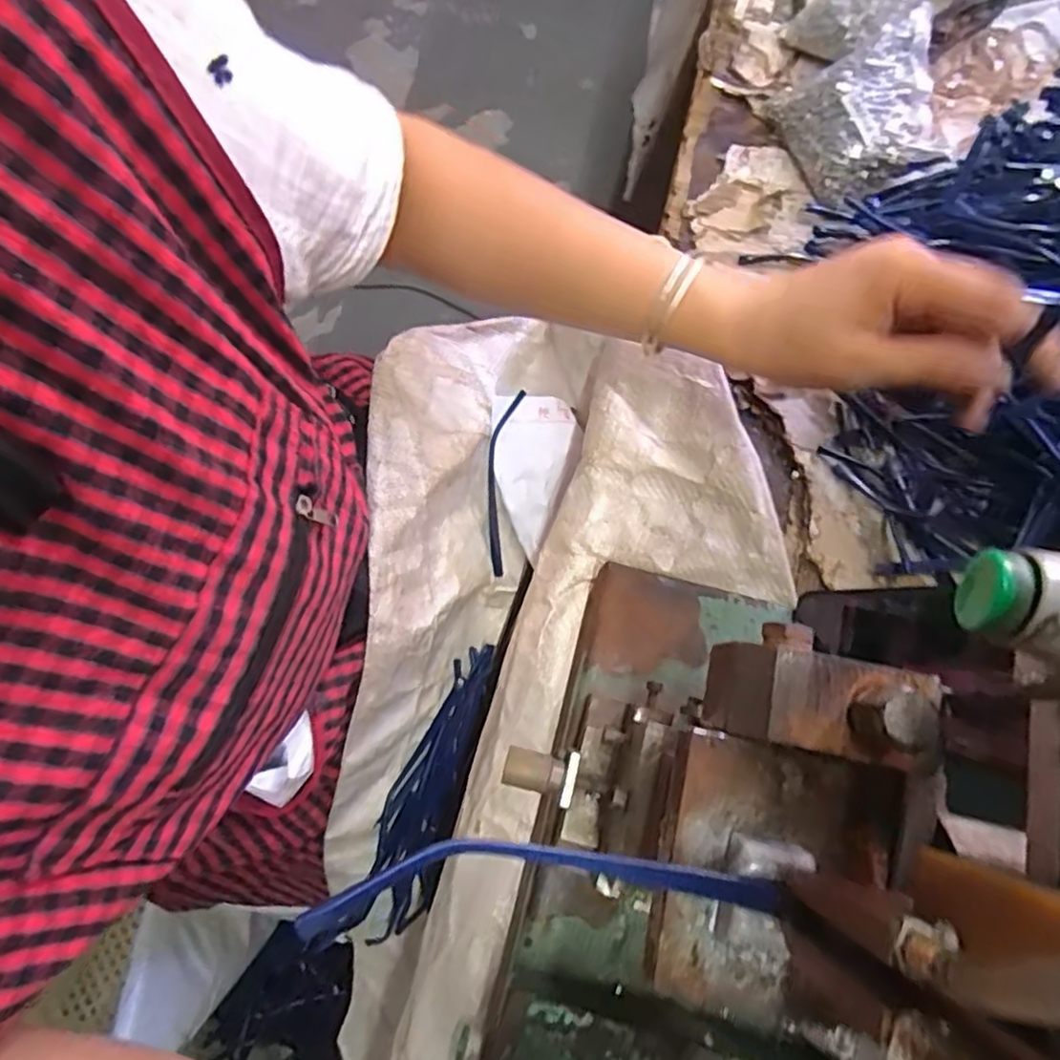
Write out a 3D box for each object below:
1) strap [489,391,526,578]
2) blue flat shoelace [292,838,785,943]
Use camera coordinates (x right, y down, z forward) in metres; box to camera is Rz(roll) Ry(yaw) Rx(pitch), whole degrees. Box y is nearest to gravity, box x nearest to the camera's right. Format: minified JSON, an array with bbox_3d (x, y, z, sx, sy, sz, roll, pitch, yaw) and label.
[{"bbox_3d":[-0.023,-0.037,0.537,0.024,0.010,0.150,5,96,2],"label":"strap"},{"bbox_3d":[0.009,0.101,0.185,0.139,0.006,0.022,8,75,-14],"label":"blue flat shoelace"}]

